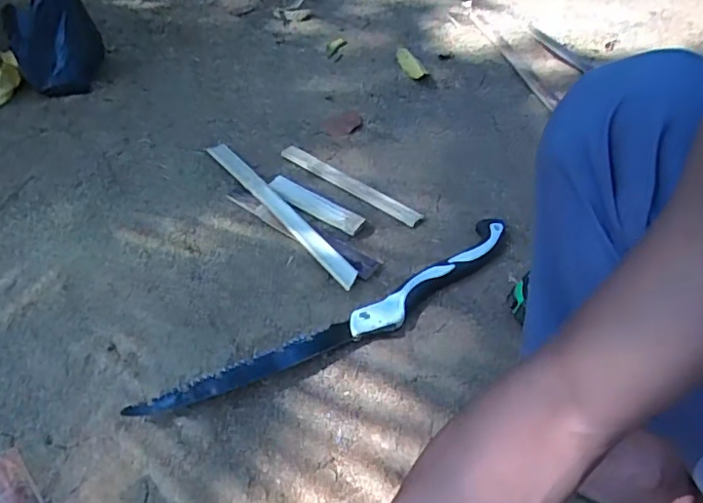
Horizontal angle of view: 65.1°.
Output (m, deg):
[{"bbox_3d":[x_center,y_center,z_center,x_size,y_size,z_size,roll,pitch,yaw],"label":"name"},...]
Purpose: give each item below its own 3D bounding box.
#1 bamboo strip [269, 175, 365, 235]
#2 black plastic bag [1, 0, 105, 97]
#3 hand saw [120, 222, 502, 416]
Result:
[{"bbox_3d":[-0.062,-0.079,0.902,0.180,0.008,0.046,30,50,21],"label":"bamboo strip"},{"bbox_3d":[-0.576,-0.437,1.060,0.158,0.204,0.170,-15,50,-20],"label":"black plastic bag"},{"bbox_3d":[0.012,0.086,0.732,0.598,0.042,0.085,-25,54,-27],"label":"hand saw"}]

